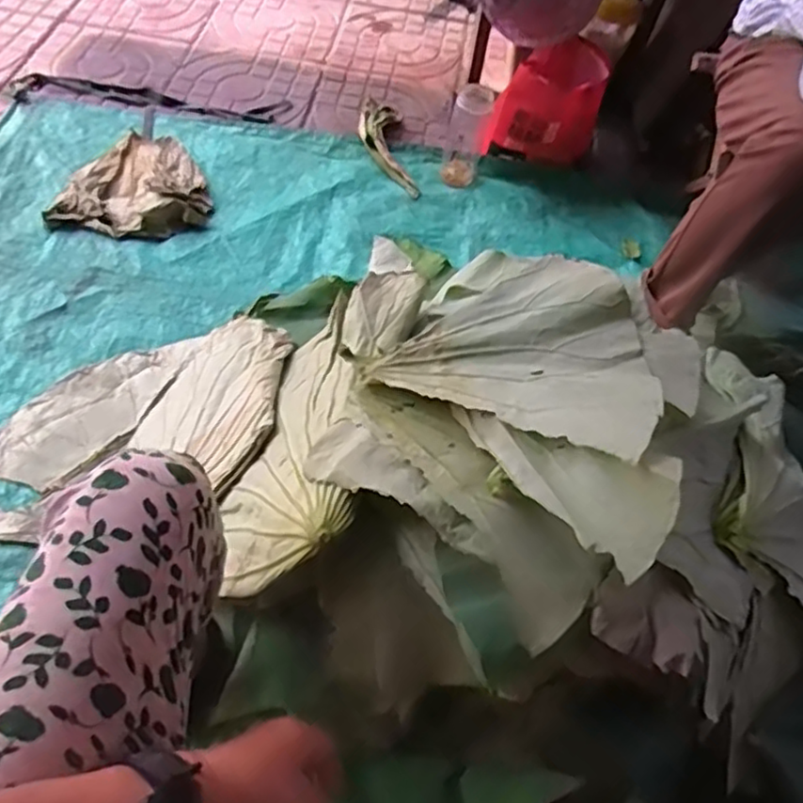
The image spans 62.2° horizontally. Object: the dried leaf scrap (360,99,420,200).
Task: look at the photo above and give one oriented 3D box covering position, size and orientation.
[{"bbox_3d":[-0.031,-0.500,1.283,0.096,0.045,0.282,-4,57,-7],"label":"dried leaf scrap"}]

